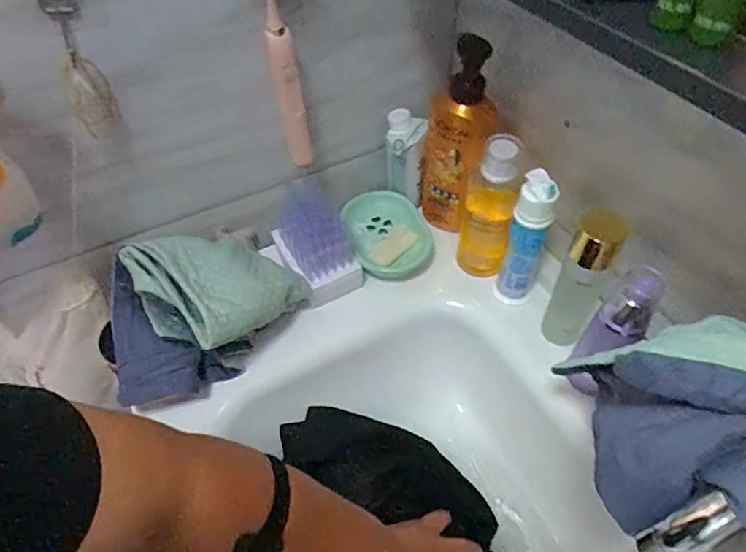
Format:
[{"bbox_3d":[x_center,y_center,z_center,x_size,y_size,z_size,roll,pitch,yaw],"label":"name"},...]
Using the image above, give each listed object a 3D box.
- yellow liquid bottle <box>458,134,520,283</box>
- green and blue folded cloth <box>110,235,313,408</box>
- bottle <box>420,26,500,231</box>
[{"bbox_3d":[0.129,-0.071,0.574,0.057,0.175,0.046,13,53,13],"label":"yellow liquid bottle"},{"bbox_3d":[-0.185,0.028,0.546,0.143,0.105,0.195,36,60,27],"label":"green and blue folded cloth"},{"bbox_3d":[0.098,-0.147,0.600,0.079,0.231,0.076,5,51,6],"label":"bottle"}]

